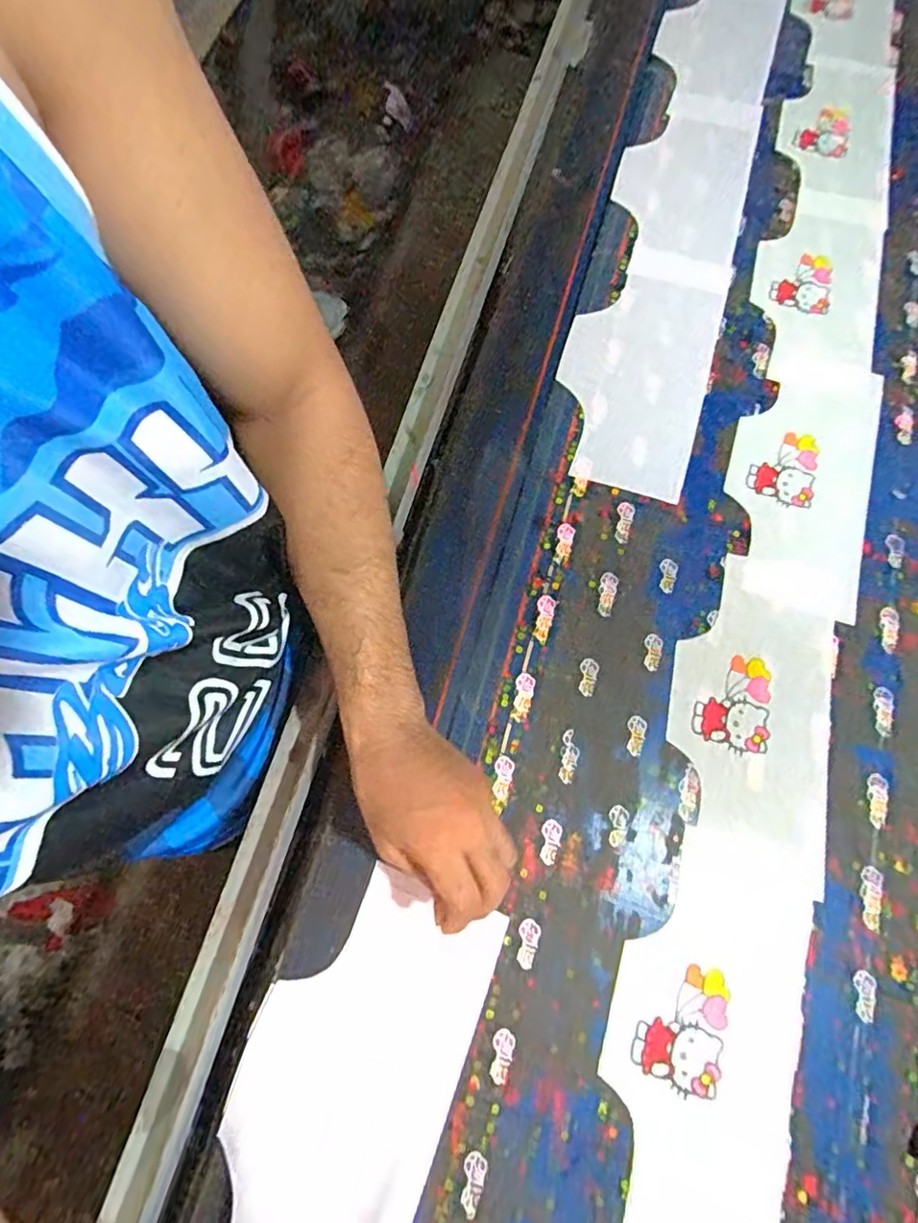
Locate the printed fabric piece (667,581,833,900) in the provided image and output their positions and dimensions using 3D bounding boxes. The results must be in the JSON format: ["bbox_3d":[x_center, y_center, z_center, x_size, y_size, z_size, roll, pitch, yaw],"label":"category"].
[{"bbox_3d":[0.251,0.091,0.484,0.133,0.009,0.227,15,73,4],"label":"printed fabric piece"}]

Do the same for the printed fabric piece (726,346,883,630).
[{"bbox_3d":[0.338,-0.141,0.556,0.131,0.006,0.281,18,73,5],"label":"printed fabric piece"}]

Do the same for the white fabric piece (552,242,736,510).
[{"bbox_3d":[0.191,-0.270,0.601,0.149,0.008,0.310,17,71,8],"label":"white fabric piece"}]

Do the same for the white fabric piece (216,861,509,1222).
[{"bbox_3d":[-0.087,0.338,0.393,0.151,0.040,0.279,15,62,18],"label":"white fabric piece"}]

